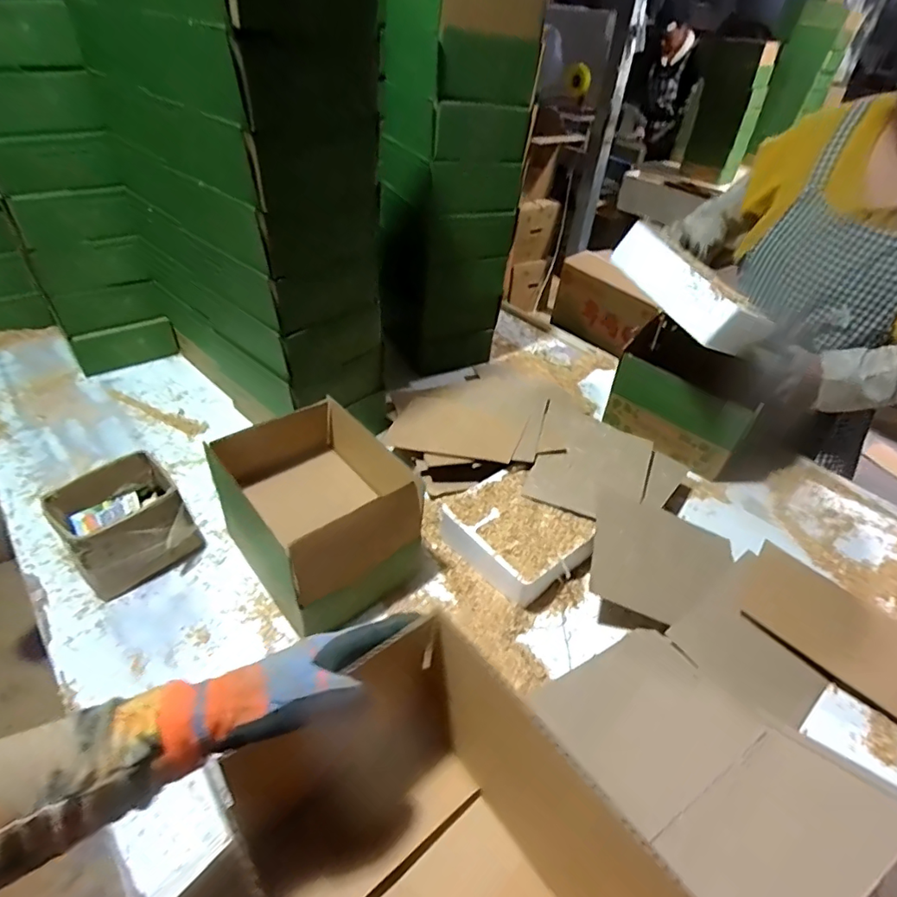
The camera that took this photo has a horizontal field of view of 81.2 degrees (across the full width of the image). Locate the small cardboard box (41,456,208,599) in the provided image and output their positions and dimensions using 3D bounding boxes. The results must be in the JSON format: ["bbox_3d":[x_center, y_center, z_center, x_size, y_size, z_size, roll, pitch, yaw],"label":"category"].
[{"bbox_3d":[-0.448,0.105,0.732,0.131,0.113,0.136,33,46,28],"label":"small cardboard box"}]

